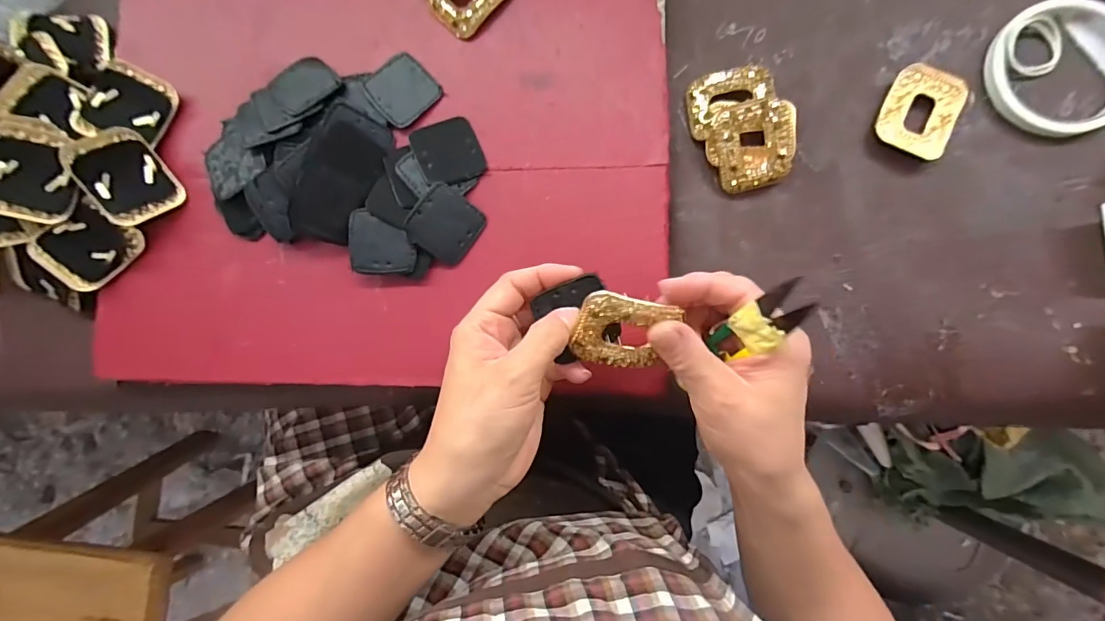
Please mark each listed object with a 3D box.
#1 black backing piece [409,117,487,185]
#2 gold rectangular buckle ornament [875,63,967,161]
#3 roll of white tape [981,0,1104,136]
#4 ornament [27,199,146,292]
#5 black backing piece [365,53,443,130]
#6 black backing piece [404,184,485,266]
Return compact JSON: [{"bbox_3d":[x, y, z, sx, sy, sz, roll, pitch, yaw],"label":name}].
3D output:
[{"bbox_3d":[-0.071,-0.108,0.318,0.042,0.004,0.044,-23,85,-14],"label":"black backing piece"},{"bbox_3d":[0.249,-0.135,0.316,0.046,0.009,0.063,24,88,5],"label":"gold rectangular buckle ornament"},{"bbox_3d":[0.343,-0.163,0.311,0.085,0.017,0.090,0,87,4],"label":"roll of white tape"},{"bbox_3d":[-0.318,-0.044,0.319,0.055,0.012,0.044,-41,110,-1],"label":"ornament"},{"bbox_3d":[-0.105,-0.155,0.325,0.042,0.005,0.046,-42,85,1],"label":"black backing piece"},{"bbox_3d":[-0.072,-0.058,0.313,0.043,0.004,0.043,39,84,-17],"label":"black backing piece"}]

